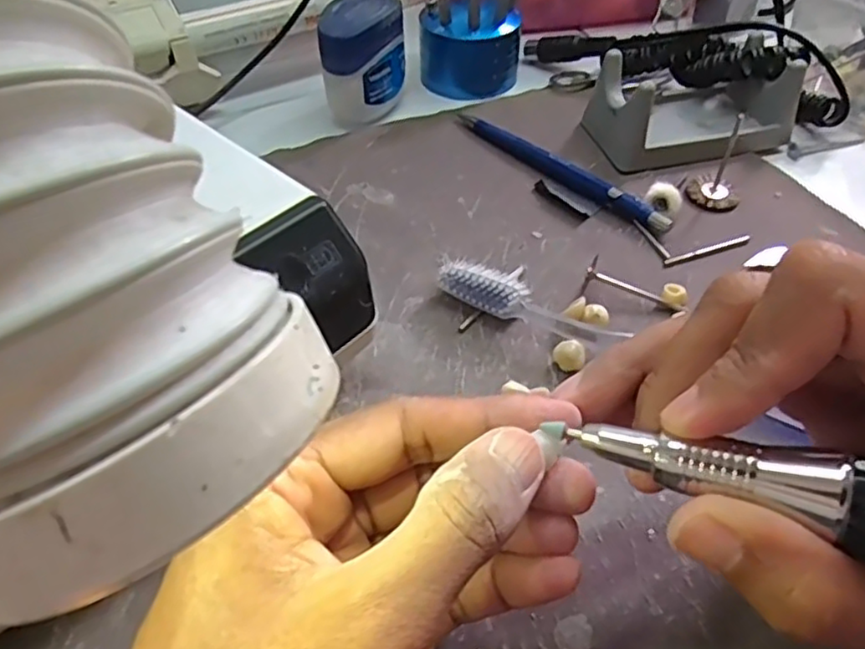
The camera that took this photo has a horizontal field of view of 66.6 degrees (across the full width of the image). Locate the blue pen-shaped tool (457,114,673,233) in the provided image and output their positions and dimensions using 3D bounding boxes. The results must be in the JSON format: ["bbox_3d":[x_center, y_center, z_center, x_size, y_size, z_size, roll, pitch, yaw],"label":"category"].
[{"bbox_3d":[0.060,-0.079,0.328,0.010,0.011,0.131,-34,57,-26],"label":"blue pen-shaped tool"}]

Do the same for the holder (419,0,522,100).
[{"bbox_3d":[0.021,-0.178,0.379,0.058,0.065,0.055,-8,49,-7],"label":"holder"}]

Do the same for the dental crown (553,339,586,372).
[{"bbox_3d":[0.051,0.012,0.245,0.011,0.011,0.009,19,51,16],"label":"dental crown"}]

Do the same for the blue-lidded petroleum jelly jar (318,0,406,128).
[{"bbox_3d":[-0.036,-0.143,0.355,0.039,0.056,0.039,0,49,0],"label":"blue-lidded petroleum jelly jar"}]

